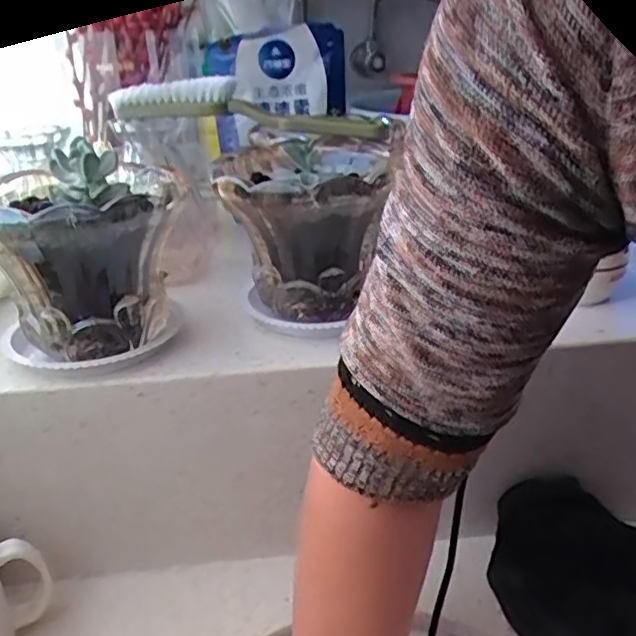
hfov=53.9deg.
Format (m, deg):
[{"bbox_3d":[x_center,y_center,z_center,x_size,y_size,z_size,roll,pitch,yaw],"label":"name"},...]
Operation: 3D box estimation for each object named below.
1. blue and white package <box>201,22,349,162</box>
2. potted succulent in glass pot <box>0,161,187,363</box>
[{"bbox_3d":[-0.046,-0.260,0.713,0.159,0.127,0.041,-11,13,-6],"label":"blue and white package"},{"bbox_3d":[-0.175,-0.048,0.464,0.144,0.126,0.149,-13,28,-19],"label":"potted succulent in glass pot"}]

